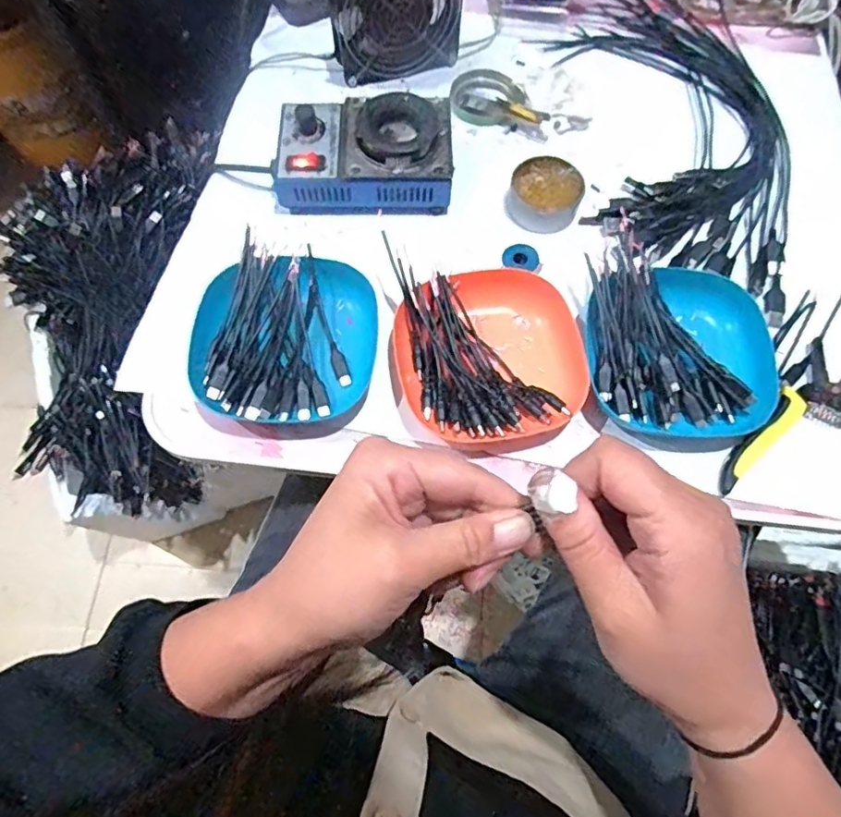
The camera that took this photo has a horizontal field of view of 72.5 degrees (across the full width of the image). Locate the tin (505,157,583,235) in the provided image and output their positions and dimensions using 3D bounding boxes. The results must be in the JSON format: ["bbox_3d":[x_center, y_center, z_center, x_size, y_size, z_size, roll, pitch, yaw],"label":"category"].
[{"bbox_3d":[0.111,-0.191,0.510,0.062,0.029,0.057,0,69,0],"label":"tin"}]

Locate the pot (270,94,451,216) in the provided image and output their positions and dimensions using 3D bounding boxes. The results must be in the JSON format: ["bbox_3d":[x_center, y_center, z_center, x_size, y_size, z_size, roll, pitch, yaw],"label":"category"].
[{"bbox_3d":[-0.049,-0.225,0.505,0.153,0.063,0.096,0,69,0],"label":"pot"}]

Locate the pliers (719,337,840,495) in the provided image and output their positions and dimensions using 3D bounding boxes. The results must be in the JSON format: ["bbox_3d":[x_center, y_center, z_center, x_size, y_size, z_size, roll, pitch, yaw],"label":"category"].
[{"bbox_3d":[0.303,0.019,0.430,0.118,0.018,0.151,25,71,9],"label":"pliers"}]

